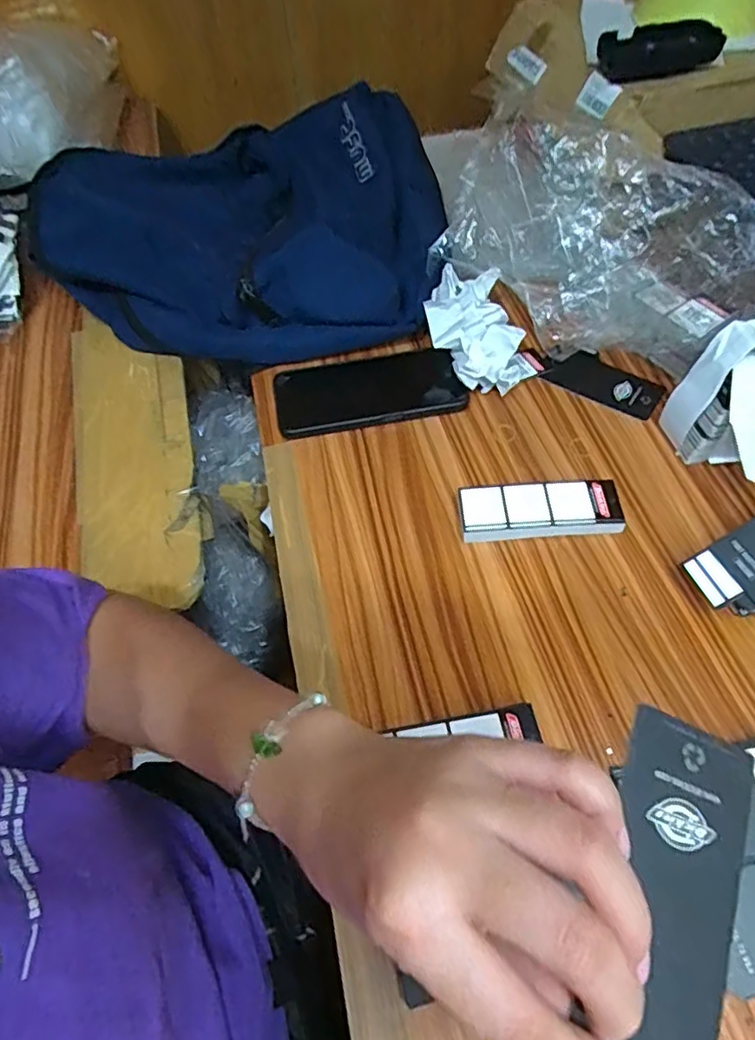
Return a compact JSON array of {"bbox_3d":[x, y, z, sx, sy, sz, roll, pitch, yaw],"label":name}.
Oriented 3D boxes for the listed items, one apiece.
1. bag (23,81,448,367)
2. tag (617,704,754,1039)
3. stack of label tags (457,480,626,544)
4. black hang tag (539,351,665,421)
[{"bbox_3d":[-0.149,-0.299,0.611,0.414,0.106,0.308,-8,56,-2],"label":"bag"},{"bbox_3d":[0.093,0.114,0.183,0.048,0.004,0.096,22,70,-10],"label":"tag"},{"bbox_3d":[0.124,-0.006,0.452,0.120,0.019,0.043,-2,56,2],"label":"stack of label tags"},{"bbox_3d":[0.206,-0.124,0.541,0.102,0.010,0.049,29,62,21],"label":"black hang tag"}]

